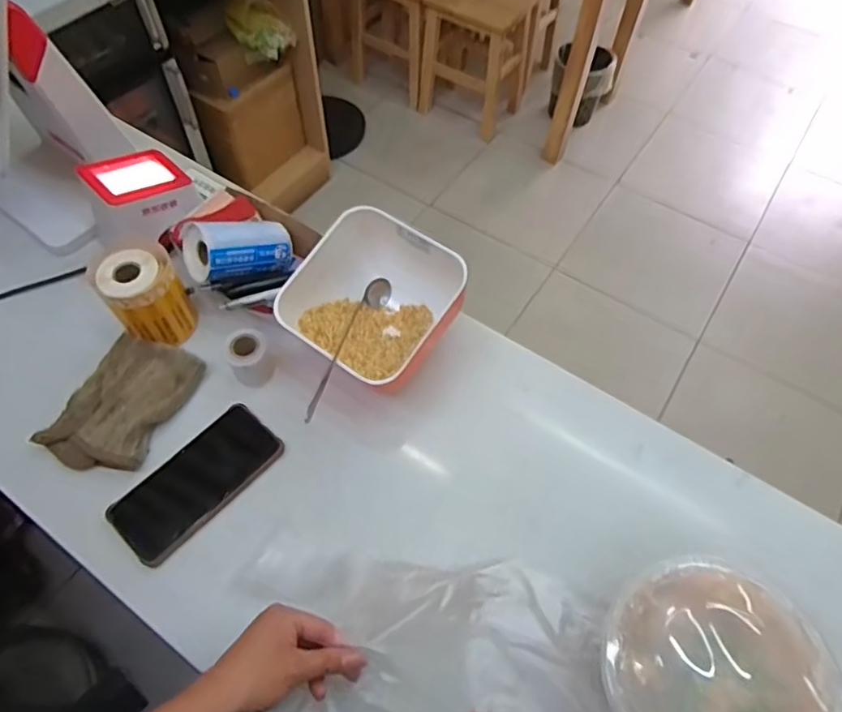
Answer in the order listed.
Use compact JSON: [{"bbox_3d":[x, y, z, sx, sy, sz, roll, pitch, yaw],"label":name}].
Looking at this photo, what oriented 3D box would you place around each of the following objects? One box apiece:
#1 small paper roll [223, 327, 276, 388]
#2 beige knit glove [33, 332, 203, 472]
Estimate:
[{"bbox_3d":[-0.188,0.000,0.632,0.044,0.059,0.042,1,58,-1],"label":"small paper roll"},{"bbox_3d":[-0.322,0.049,0.613,0.104,0.028,0.147,20,60,11],"label":"beige knit glove"}]

